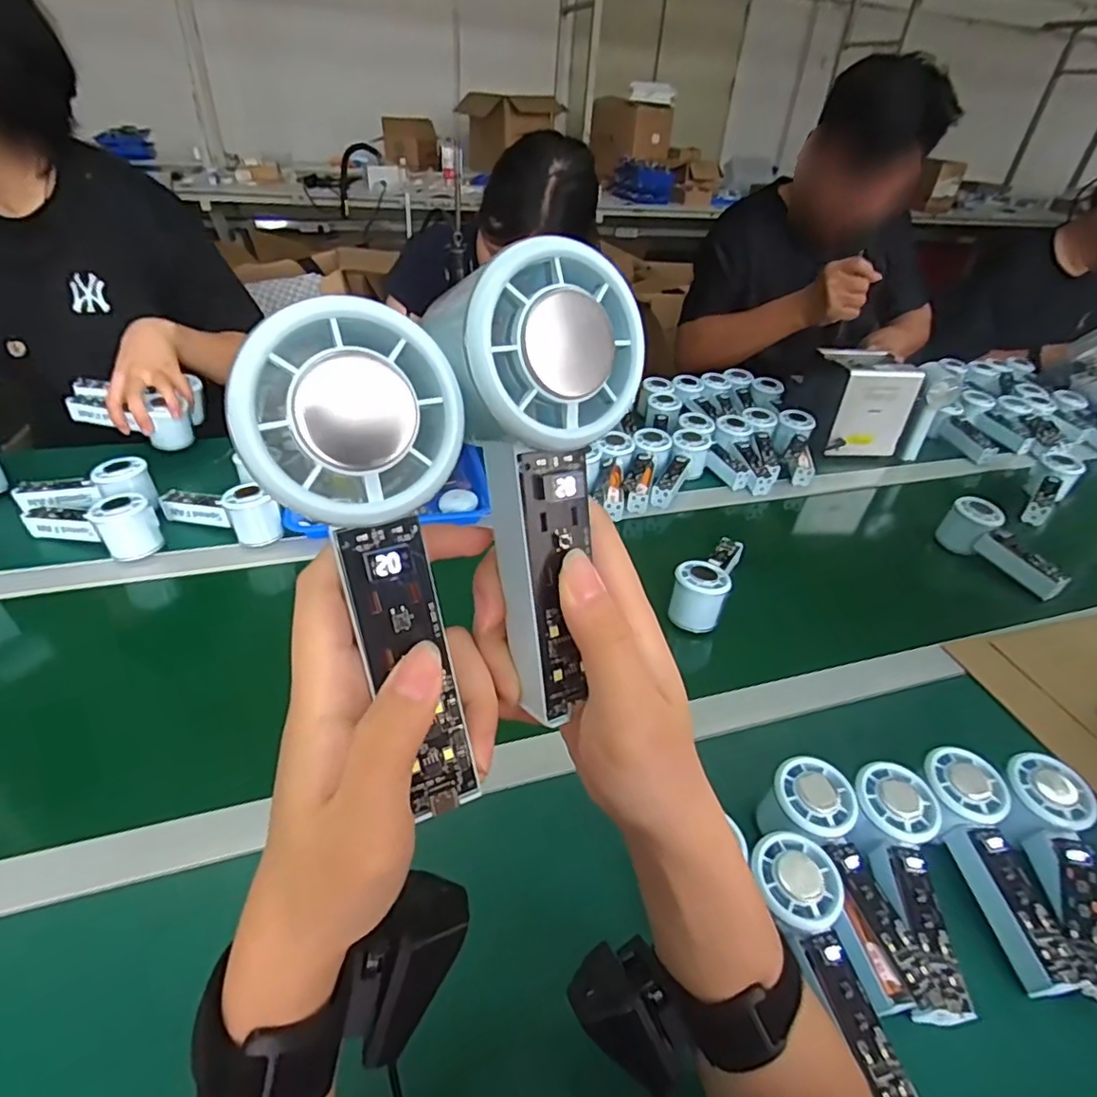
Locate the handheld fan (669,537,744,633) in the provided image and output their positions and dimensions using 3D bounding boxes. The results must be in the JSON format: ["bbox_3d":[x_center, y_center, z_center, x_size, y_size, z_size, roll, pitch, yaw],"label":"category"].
[{"bbox_3d":[0.186,0.028,0.683,0.055,0.062,0.142,21,40,20],"label":"handheld fan"}]

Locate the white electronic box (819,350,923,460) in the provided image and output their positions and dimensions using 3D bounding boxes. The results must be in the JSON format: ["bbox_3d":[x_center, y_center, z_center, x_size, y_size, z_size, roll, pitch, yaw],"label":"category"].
[{"bbox_3d":[0.511,-0.242,0.986,0.133,0.140,0.121,2,38,-3],"label":"white electronic box"}]

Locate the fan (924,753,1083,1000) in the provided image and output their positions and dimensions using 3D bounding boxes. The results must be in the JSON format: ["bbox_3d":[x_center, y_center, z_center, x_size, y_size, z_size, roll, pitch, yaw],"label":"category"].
[{"bbox_3d":[0.322,0.225,0.431,0.050,0.038,0.153,-1,59,-7],"label":"fan"}]

